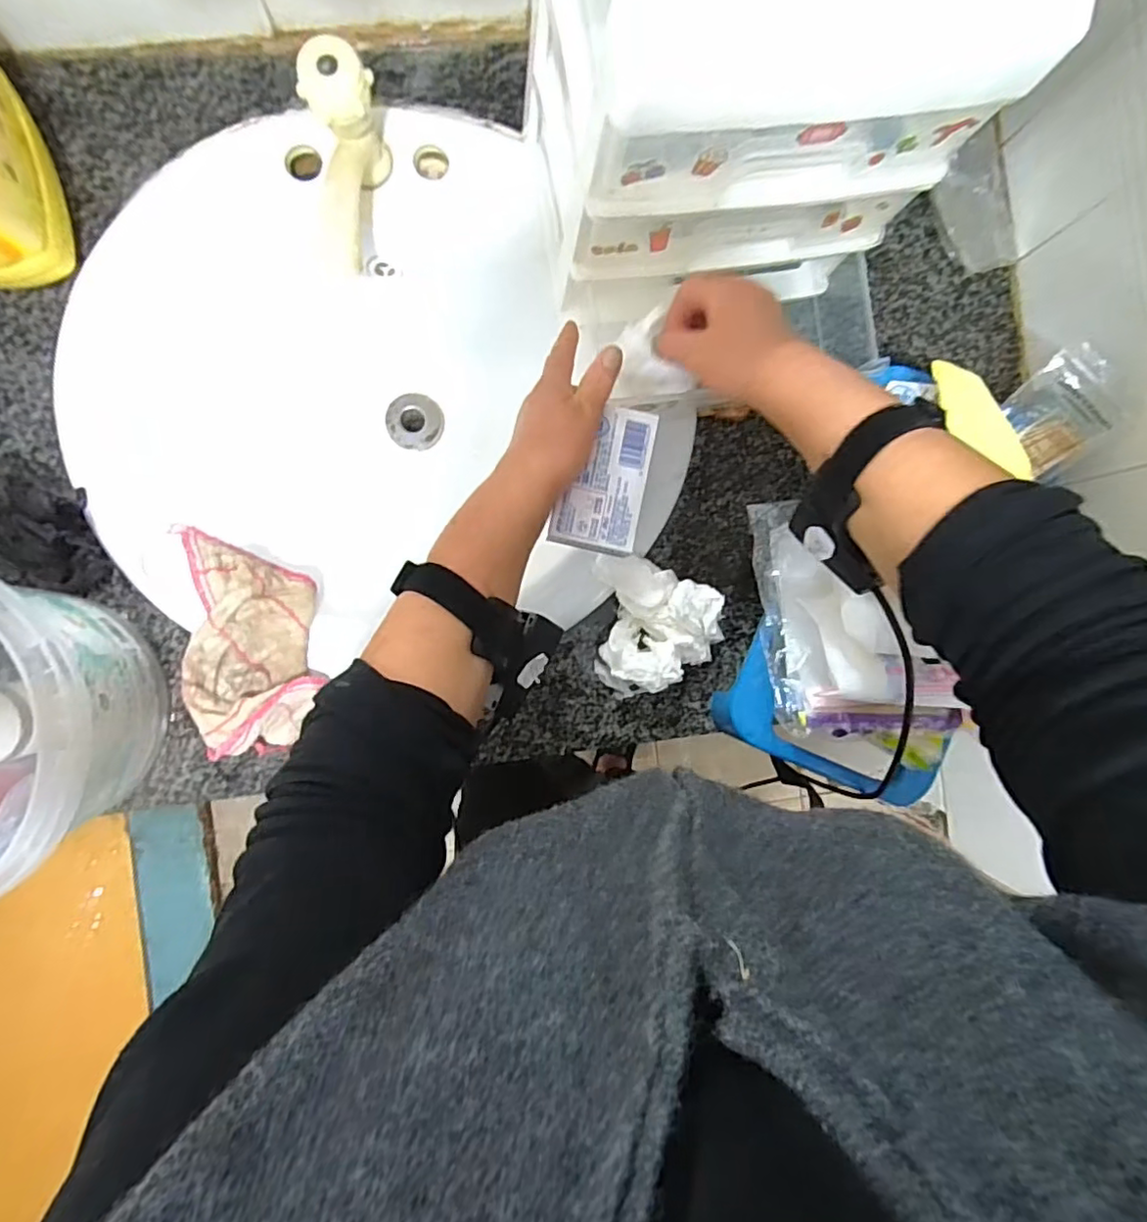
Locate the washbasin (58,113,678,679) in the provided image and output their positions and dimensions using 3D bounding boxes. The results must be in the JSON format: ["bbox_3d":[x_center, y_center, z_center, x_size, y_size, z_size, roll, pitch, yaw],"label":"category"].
[{"bbox_3d":[-0.173,-0.191,0.536,0.452,0.178,0.384,-16,88,-7],"label":"washbasin"}]

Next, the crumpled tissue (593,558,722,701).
[{"bbox_3d":[0.068,0.014,0.493,0.095,0.058,0.110,0,87,-6],"label":"crumpled tissue"}]

